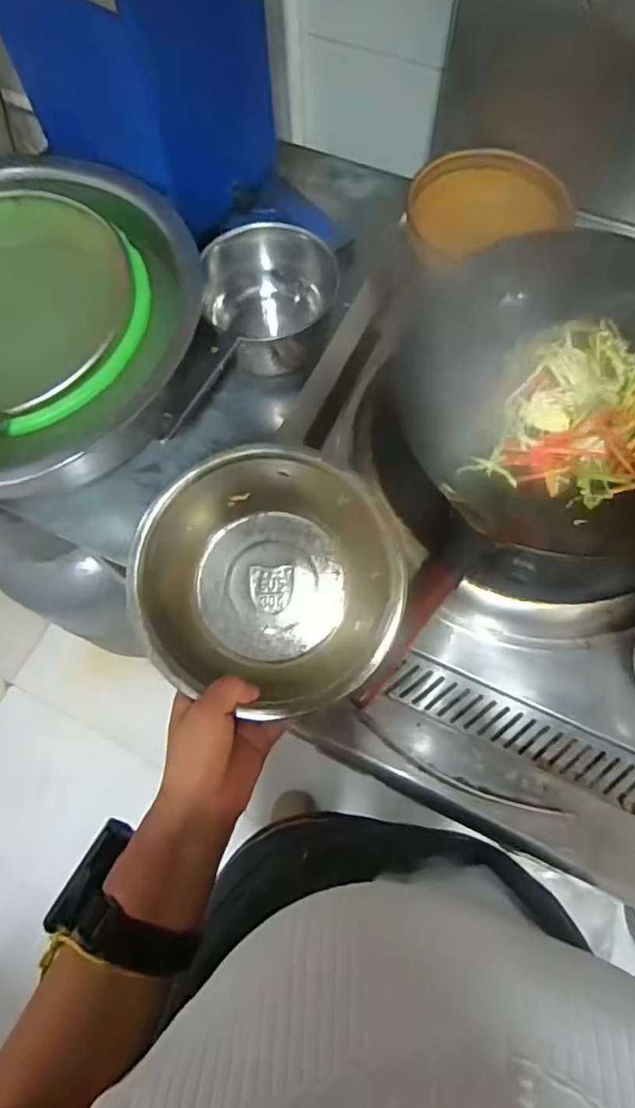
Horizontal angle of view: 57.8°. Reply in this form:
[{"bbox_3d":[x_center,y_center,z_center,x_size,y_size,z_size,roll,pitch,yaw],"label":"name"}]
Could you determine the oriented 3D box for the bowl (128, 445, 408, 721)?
[{"bbox_3d":[-0.038,0.020,0.451,0.188,0.092,0.188,0,85,-1],"label":"bowl"}]

